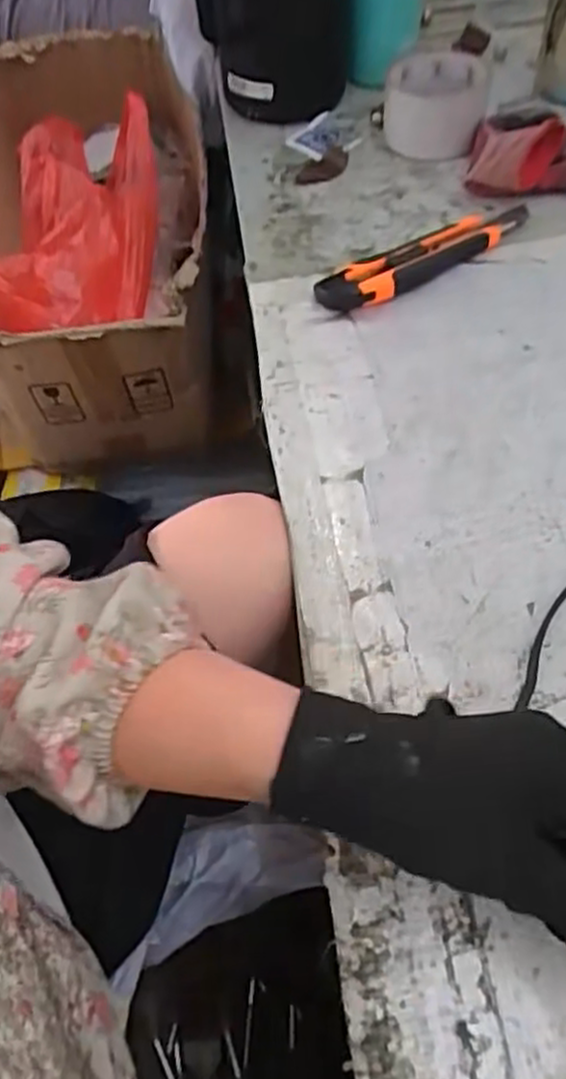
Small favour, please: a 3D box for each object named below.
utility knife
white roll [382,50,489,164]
[{"bbox_3d":[0.101,-0.202,0.524,0.166,0.020,0.037,-30,58,-15],"label":"utility knife"},{"bbox_3d":[0.121,-0.350,0.600,0.076,0.056,0.076,2,56,7],"label":"white roll"}]

